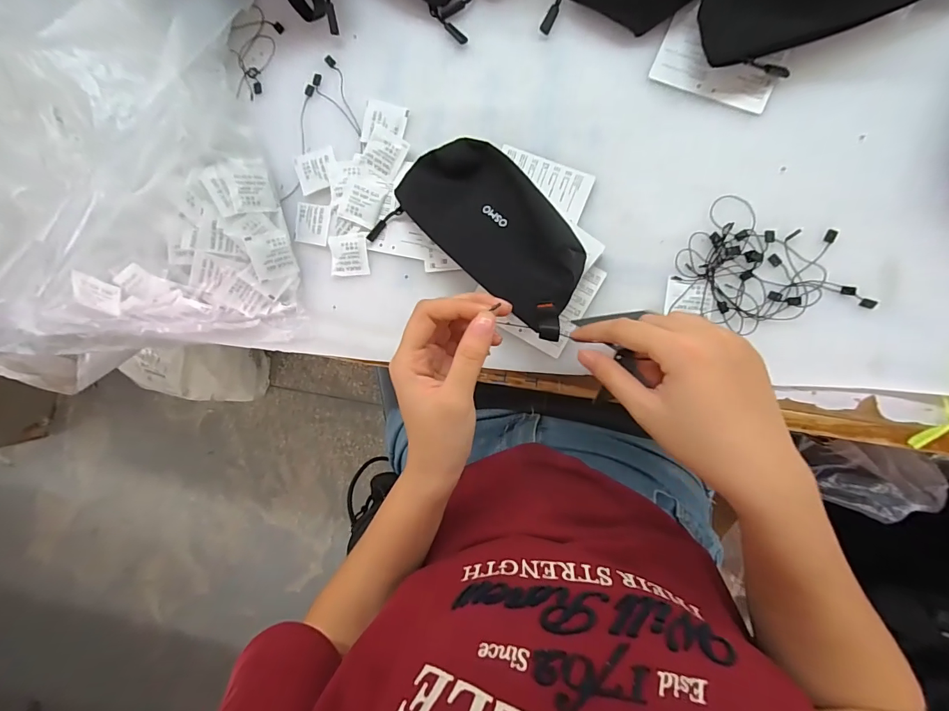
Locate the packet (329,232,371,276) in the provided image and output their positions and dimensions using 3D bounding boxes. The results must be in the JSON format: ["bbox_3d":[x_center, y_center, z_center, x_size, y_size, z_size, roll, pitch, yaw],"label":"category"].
[{"bbox_3d":[-0.126,-0.101,0.412,0.039,0.004,0.040,-4,94,9],"label":"packet"}]

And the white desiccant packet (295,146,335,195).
[{"bbox_3d":[-0.160,-0.187,0.415,0.038,0.008,0.043,-12,93,10],"label":"white desiccant packet"}]

